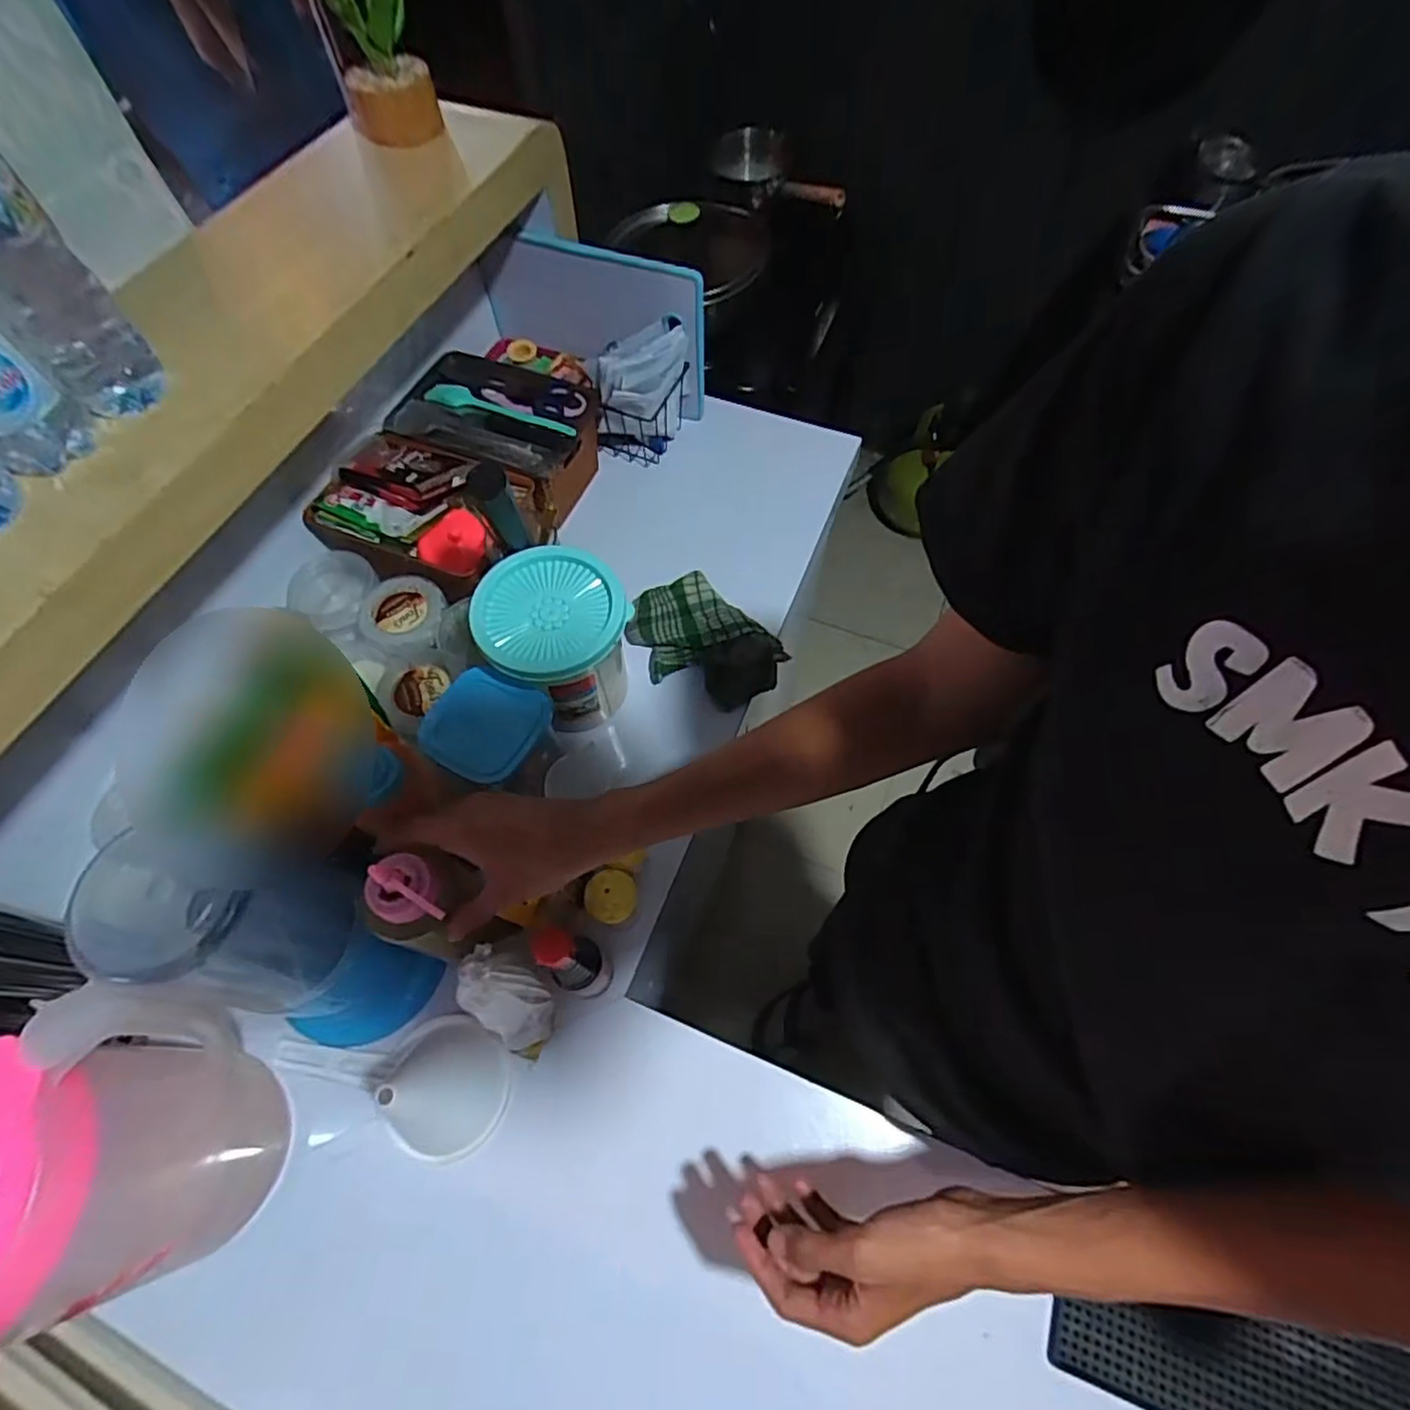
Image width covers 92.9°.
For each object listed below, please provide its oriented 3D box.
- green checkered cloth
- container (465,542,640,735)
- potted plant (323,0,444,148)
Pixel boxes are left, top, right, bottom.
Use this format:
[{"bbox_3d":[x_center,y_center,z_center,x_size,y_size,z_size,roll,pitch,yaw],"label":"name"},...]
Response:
[{"bbox_3d":[-0.007,-0.071,0.711,0.170,0.063,0.096,35,68,17],"label":"green checkered cloth"},{"bbox_3d":[-0.139,-0.053,0.652,0.122,0.154,0.128,0,63,0],"label":"container"},{"bbox_3d":[-0.301,-0.600,0.597,0.070,0.141,0.085,-29,66,-14],"label":"potted plant"}]

